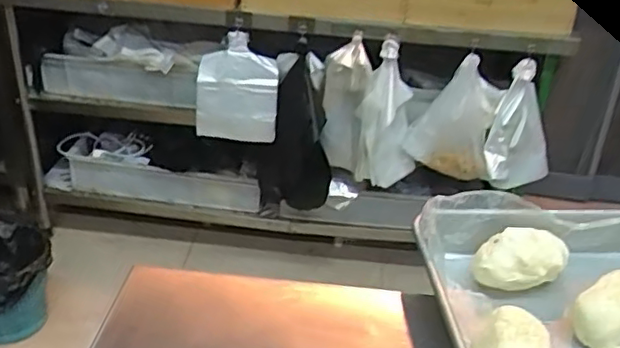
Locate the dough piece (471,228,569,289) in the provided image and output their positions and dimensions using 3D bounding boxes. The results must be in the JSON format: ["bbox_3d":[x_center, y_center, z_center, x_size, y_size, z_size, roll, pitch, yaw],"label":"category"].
[{"bbox_3d":[0.199,0.081,0.602,0.092,0.044,0.046,-2,32,-10],"label":"dough piece"}]

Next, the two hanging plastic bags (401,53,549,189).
[{"bbox_3d":[0.431,-0.111,1.619,0.364,0.301,0.099,12,32,14],"label":"two hanging plastic bags"}]

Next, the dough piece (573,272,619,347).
[{"bbox_3d":[0.266,0.124,0.553,0.073,0.049,0.047,-18,37,-32],"label":"dough piece"}]

